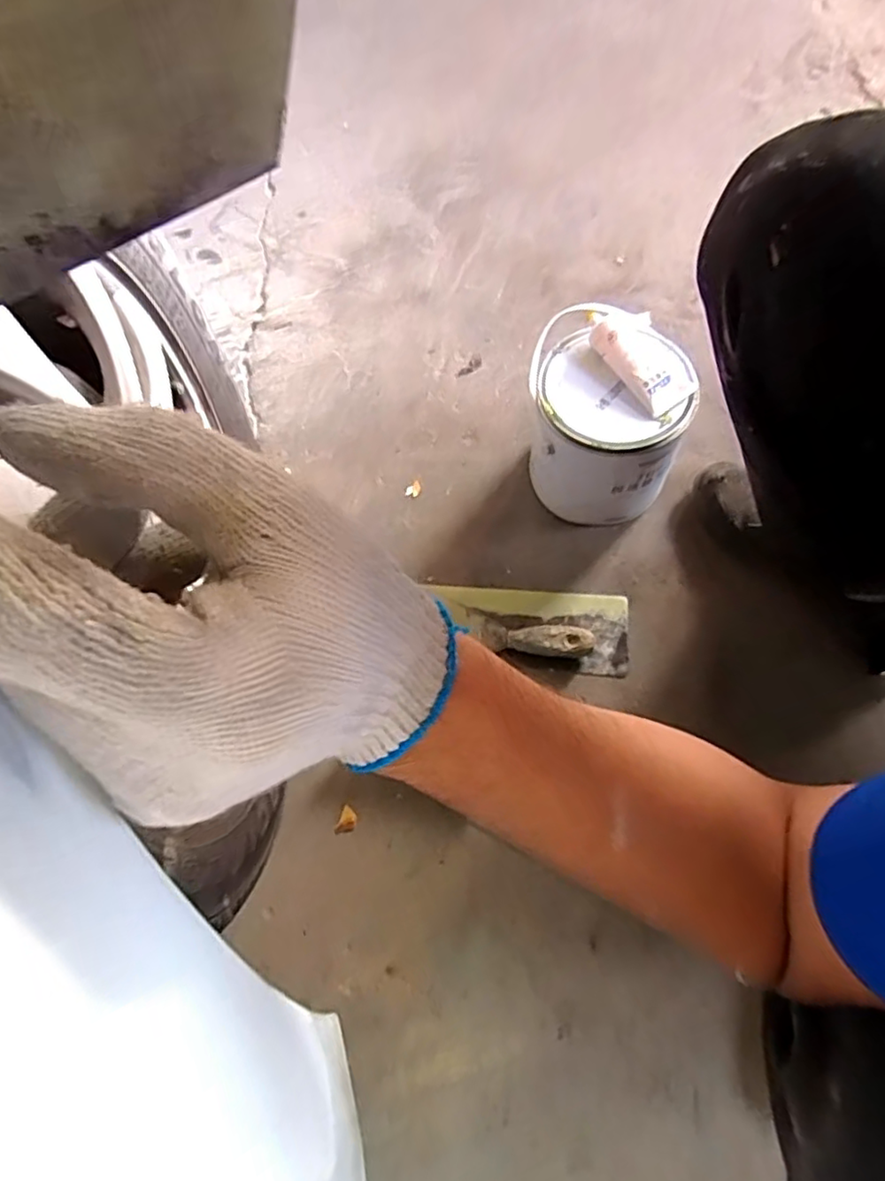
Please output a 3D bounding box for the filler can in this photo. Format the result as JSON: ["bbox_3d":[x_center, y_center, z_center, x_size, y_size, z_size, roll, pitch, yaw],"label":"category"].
[{"bbox_3d":[0.171,-0.177,0.686,0.153,0.180,0.148,-2,67,5],"label":"filler can"}]

